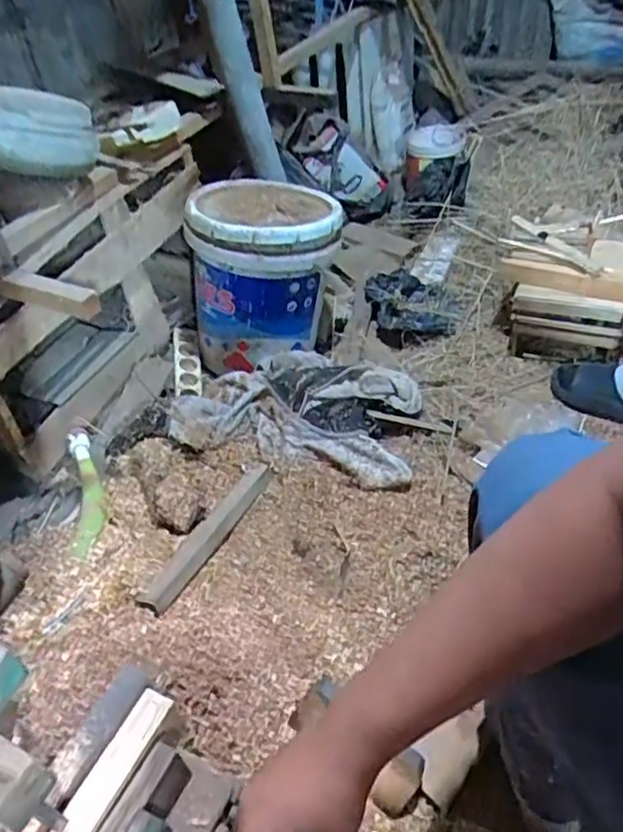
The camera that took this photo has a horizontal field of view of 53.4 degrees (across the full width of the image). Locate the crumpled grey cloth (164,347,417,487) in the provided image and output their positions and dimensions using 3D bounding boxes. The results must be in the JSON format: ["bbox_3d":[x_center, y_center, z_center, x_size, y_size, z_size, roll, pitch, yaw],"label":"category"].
[{"bbox_3d":[-0.016,-0.016,1.176,0.426,0.115,0.277,3,44,11],"label":"crumpled grey cloth"}]

